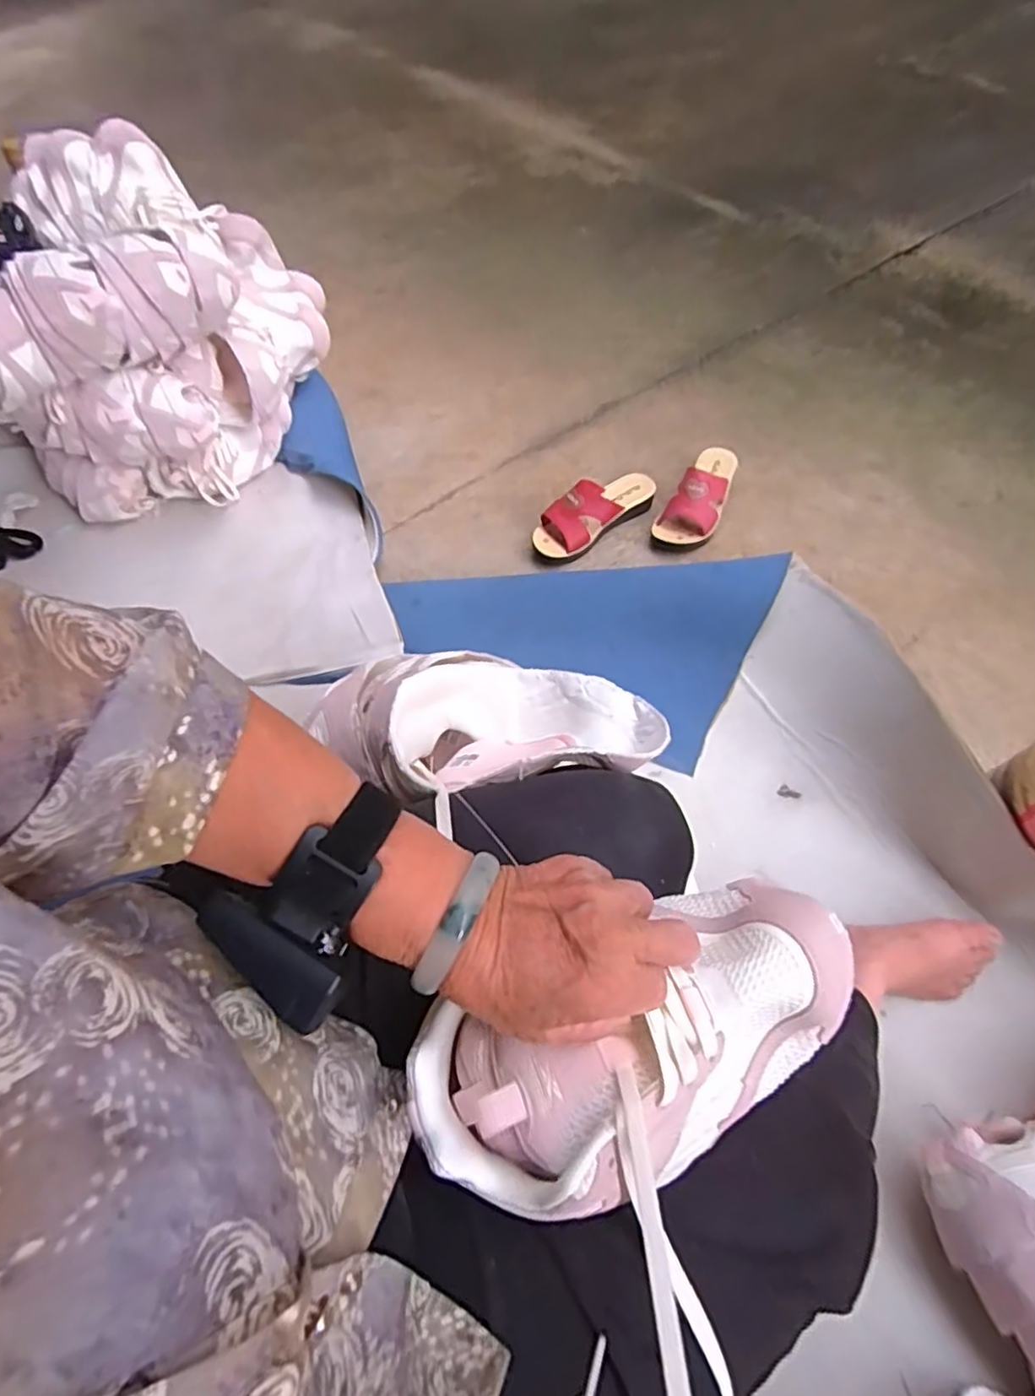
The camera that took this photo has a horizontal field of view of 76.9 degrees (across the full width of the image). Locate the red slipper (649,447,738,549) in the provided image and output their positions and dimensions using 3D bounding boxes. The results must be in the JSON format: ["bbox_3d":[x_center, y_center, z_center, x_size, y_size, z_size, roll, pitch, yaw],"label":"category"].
[{"bbox_3d":[0.287,-0.327,1.031,0.090,0.078,0.214,21,62,15],"label":"red slipper"}]

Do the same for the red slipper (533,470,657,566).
[{"bbox_3d":[0.117,-0.297,1.026,0.213,0.071,0.083,-37,64,-18],"label":"red slipper"}]

